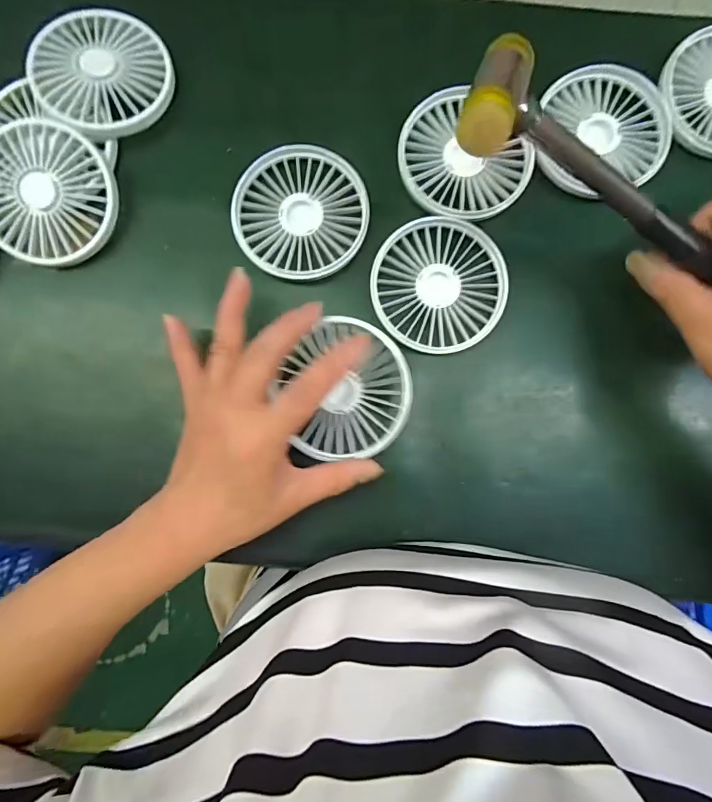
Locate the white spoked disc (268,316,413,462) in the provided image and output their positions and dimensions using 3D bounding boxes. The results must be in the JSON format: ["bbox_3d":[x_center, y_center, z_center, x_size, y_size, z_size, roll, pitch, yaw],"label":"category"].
[{"bbox_3d":[-0.007,-0.007,0.284,0.079,0.021,0.085,0,88,0],"label":"white spoked disc"}]

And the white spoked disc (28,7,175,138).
[{"bbox_3d":[-0.169,-0.219,0.302,0.087,0.010,0.089,1,82,-7],"label":"white spoked disc"}]

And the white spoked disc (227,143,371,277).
[{"bbox_3d":[-0.037,-0.126,0.303,0.086,0.010,0.088,0,88,0],"label":"white spoked disc"}]

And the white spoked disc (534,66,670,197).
[{"bbox_3d":[0.168,-0.183,0.306,0.080,0.011,0.085,0,88,0],"label":"white spoked disc"}]

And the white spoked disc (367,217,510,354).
[{"bbox_3d":[0.056,-0.077,0.304,0.086,0.012,0.086,0,88,0],"label":"white spoked disc"}]

